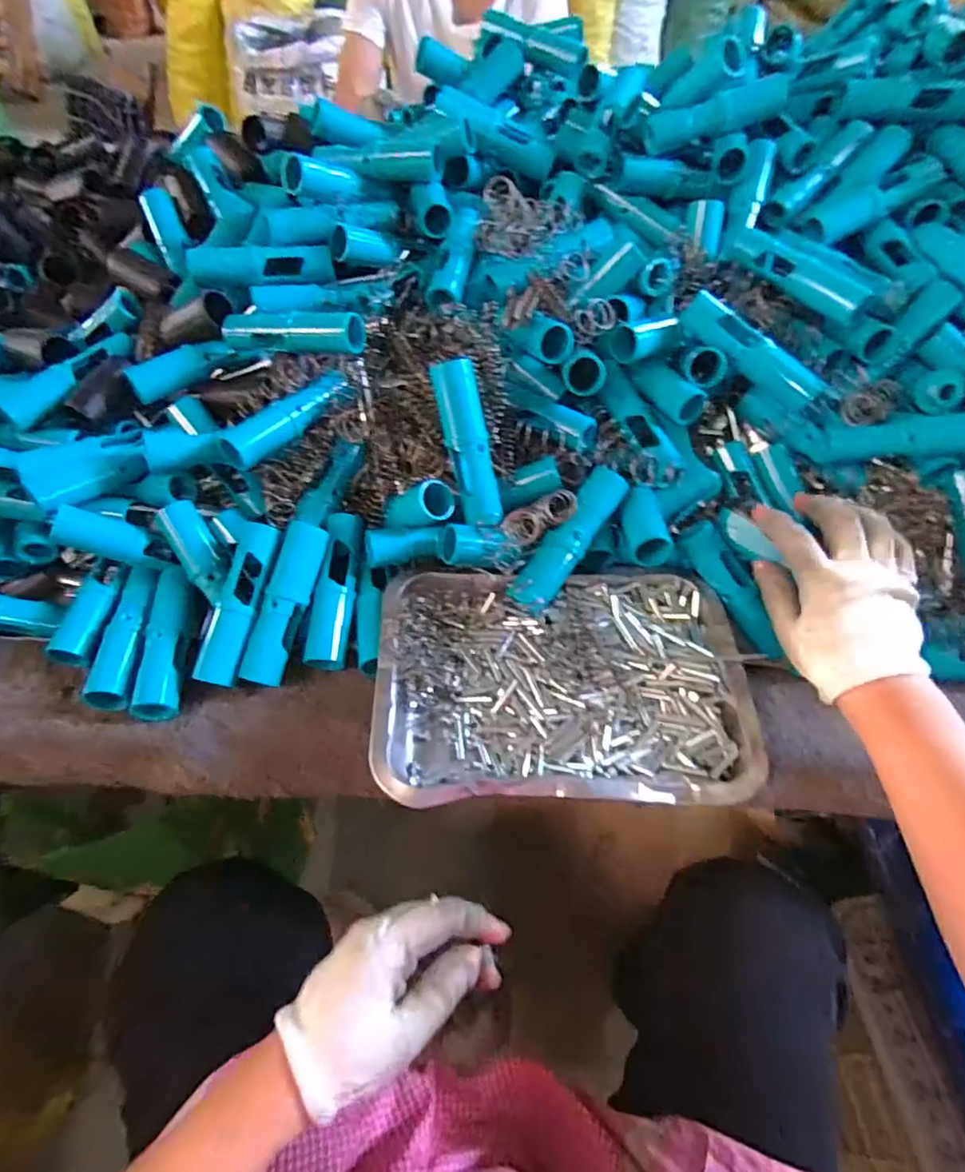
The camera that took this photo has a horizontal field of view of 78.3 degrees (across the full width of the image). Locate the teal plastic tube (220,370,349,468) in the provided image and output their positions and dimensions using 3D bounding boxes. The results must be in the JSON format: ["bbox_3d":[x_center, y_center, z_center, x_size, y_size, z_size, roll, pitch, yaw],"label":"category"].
[{"bbox_3d":[-0.154,-0.136,0.477,0.021,0.027,0.113,32,57,23],"label":"teal plastic tube"}]

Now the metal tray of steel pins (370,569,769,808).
[{"bbox_3d":[0.055,0.064,0.416,0.253,0.033,0.177,-1,51,-1],"label":"metal tray of steel pins"}]

